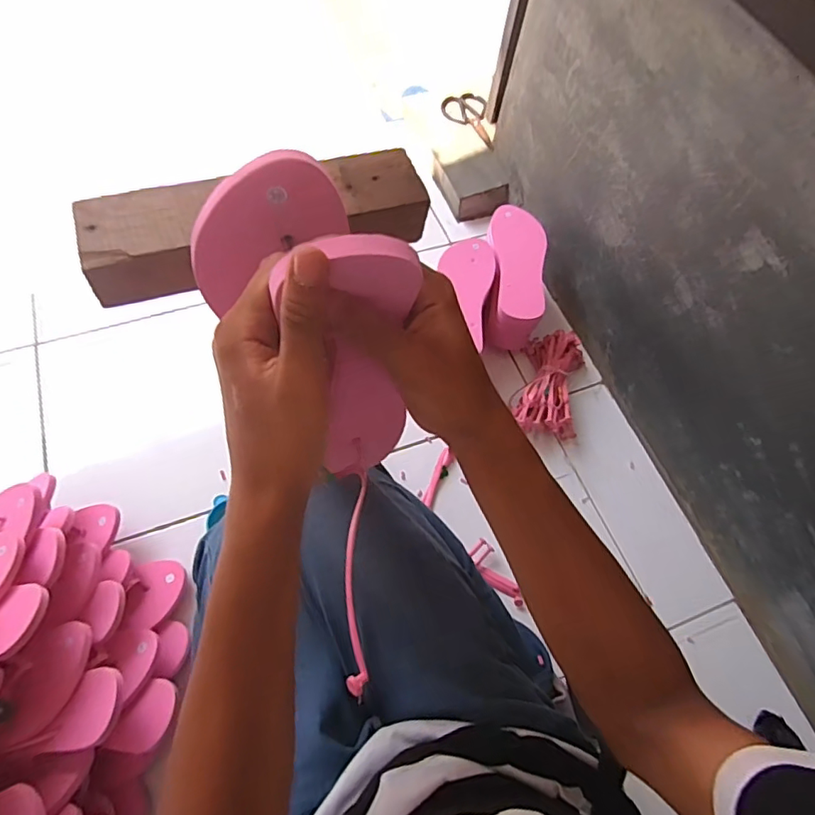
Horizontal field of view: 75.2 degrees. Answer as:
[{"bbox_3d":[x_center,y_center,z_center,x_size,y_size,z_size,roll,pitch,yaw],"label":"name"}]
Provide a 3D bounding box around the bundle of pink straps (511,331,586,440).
[{"bbox_3d":[0.254,-0.041,0.935,0.112,0.067,0.206,16,63,5],"label":"bundle of pink straps"}]

